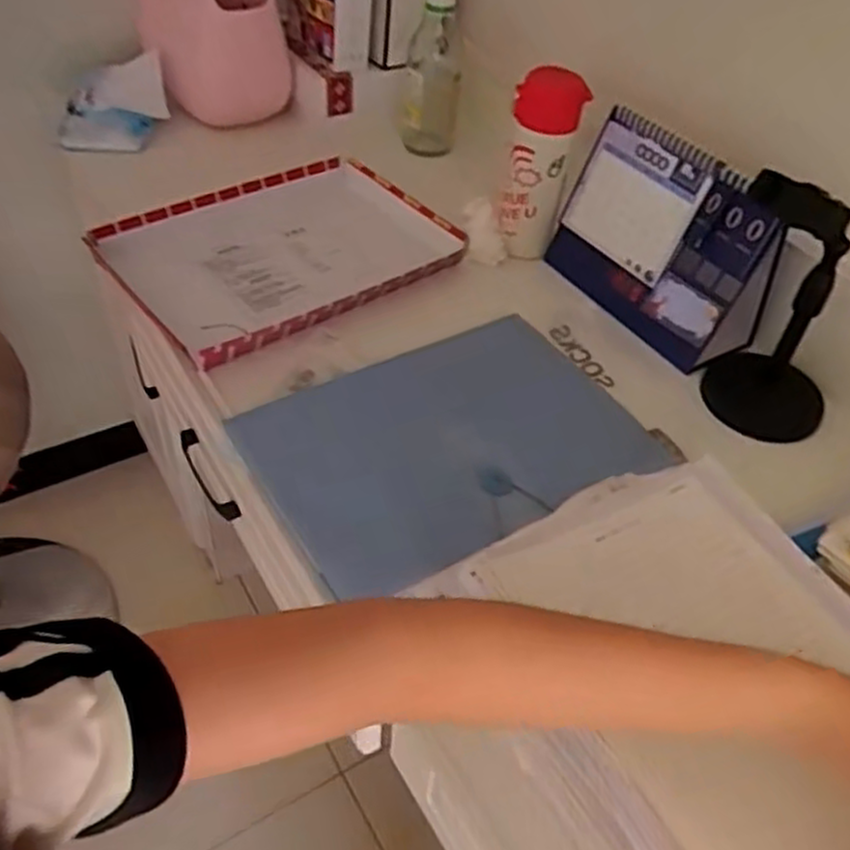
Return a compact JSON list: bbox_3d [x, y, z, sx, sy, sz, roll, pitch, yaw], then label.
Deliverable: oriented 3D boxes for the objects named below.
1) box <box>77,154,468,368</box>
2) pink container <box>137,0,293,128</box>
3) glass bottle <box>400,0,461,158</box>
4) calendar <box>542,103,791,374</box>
[{"bbox_3d":[-0.154,-0.193,0.829,0.337,0.030,0.241,-28,54,-29],"label":"box"},{"bbox_3d":[-0.277,-0.531,0.986,0.182,0.292,0.159,-9,47,-14],"label":"pink container"},{"bbox_3d":[0.010,-0.453,0.955,0.068,0.221,0.071,2,46,-4],"label":"glass bottle"},{"bbox_3d":[0.243,-0.189,0.773,0.101,0.174,0.214,-21,51,-24],"label":"calendar"}]

